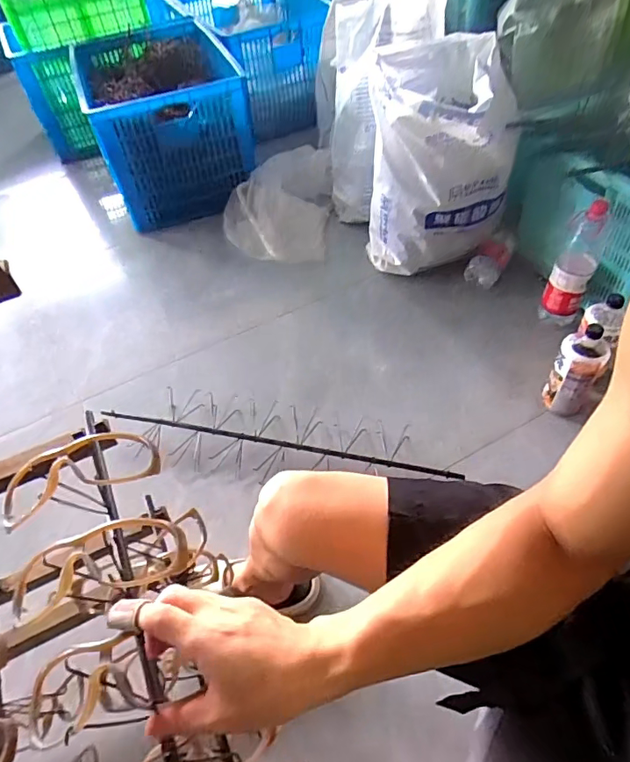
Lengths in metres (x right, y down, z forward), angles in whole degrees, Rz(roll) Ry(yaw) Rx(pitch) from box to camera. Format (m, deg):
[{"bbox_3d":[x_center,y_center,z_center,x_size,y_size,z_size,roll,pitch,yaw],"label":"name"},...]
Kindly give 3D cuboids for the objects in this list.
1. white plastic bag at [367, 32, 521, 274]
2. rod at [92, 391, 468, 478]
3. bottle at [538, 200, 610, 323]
[{"bbox_3d":[0.292,-0.504,1.185,0.313,0.410,0.312,4,51,9],"label":"white plastic bag"},{"bbox_3d":[-0.090,0.100,0.982,0.630,0.039,0.138,4,51,9],"label":"rod"},{"bbox_3d":[0.559,-0.243,1.089,0.082,0.272,0.075,21,55,21],"label":"bottle"}]

